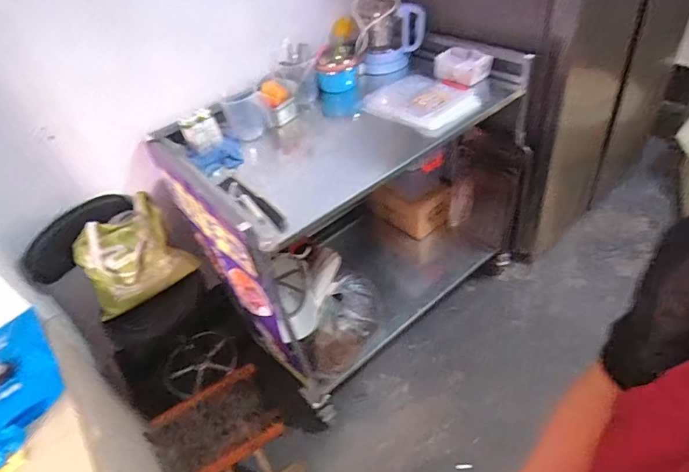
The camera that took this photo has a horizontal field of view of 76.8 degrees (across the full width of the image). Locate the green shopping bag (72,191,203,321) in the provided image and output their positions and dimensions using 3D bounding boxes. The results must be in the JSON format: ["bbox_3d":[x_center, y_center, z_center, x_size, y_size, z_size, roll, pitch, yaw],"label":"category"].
[{"bbox_3d":[-0.626,0.063,1.279,0.291,0.213,0.202,-37,49,-24],"label":"green shopping bag"}]

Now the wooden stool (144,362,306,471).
[{"bbox_3d":[-0.364,0.640,1.318,0.364,0.322,0.339,-28,46,-17],"label":"wooden stool"}]

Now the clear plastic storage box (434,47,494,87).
[{"bbox_3d":[0.363,-0.521,1.337,0.167,0.095,0.048,15,49,26],"label":"clear plastic storage box"}]

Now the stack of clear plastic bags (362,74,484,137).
[{"bbox_3d":[0.216,-0.414,1.327,0.348,0.051,0.240,25,54,32],"label":"stack of clear plastic bags"}]

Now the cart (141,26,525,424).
[{"bbox_3d":[0.134,-0.115,1.562,1.185,0.873,0.562,-33,47,-21],"label":"cart"}]

